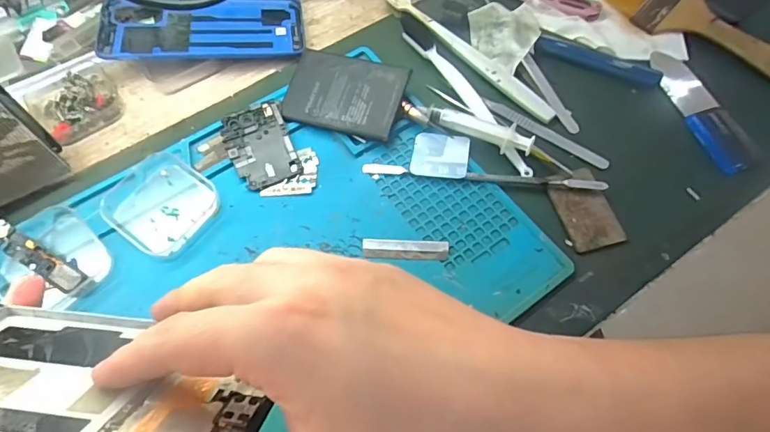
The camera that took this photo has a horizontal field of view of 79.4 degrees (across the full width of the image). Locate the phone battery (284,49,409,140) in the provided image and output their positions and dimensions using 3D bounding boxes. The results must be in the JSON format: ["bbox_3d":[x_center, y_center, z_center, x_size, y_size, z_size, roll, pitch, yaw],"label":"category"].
[{"bbox_3d":[-0.031,-0.095,0.358,0.088,0.004,0.063,14,74,11],"label":"phone battery"}]

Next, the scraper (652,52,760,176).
[{"bbox_3d":[0.249,-0.087,0.366,0.036,0.011,0.121,-12,66,-6],"label":"scraper"}]

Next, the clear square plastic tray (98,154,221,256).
[{"bbox_3d":[-0.160,-0.010,0.329,0.075,0.007,0.065,32,69,14],"label":"clear square plastic tray"}]

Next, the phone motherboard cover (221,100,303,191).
[{"bbox_3d":[-0.094,-0.053,0.349,0.047,0.004,0.067,-19,72,-6],"label":"phone motherboard cover"}]

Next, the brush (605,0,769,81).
[{"bbox_3d":[0.274,-0.166,0.392,0.166,0.018,0.063,40,71,16],"label":"brush"}]

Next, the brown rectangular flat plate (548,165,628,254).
[{"bbox_3d":[0.140,-0.007,0.326,0.036,0.004,0.062,-11,65,-6],"label":"brown rectangular flat plate"}]

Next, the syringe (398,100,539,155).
[{"bbox_3d":[0.060,-0.068,0.346,0.100,0.024,0.020,20,66,9],"label":"syringe"}]

